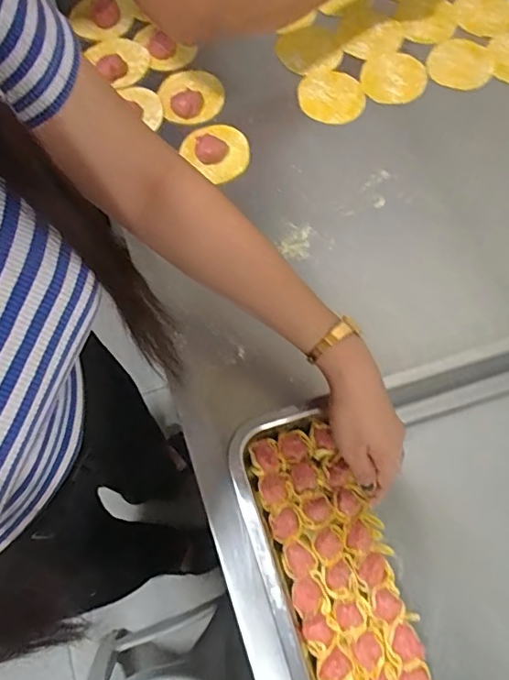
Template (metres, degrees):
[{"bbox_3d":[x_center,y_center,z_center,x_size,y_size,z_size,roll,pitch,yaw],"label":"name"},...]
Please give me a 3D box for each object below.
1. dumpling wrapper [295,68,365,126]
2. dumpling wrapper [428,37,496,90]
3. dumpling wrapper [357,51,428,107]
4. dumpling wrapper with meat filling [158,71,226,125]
[{"bbox_3d":[0.097,-0.307,0.656,0.084,0.005,0.076,39,75,13],"label":"dumpling wrapper"},{"bbox_3d":[0.266,-0.356,0.670,0.080,0.006,0.077,28,75,10],"label":"dumpling wrapper"},{"bbox_3d":[0.178,-0.335,0.663,0.079,0.004,0.082,27,73,10],"label":"dumpling wrapper"},{"bbox_3d":[-0.081,-0.313,0.664,0.082,0.017,0.075,0,71,0],"label":"dumpling wrapper with meat filling"}]

